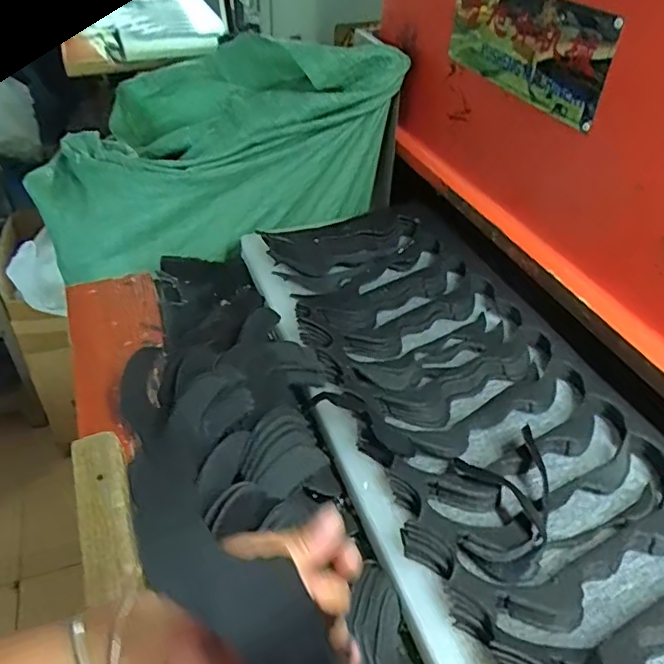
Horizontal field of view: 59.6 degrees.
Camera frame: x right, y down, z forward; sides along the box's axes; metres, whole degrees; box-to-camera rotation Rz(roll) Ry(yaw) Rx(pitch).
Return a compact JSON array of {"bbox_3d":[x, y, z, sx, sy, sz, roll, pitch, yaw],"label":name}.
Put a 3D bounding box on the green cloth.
[{"bbox_3d":[-0.186,-0.275,0.947,0.592,0.257,0.264,-19,40,2],"label":"green cloth"}]

